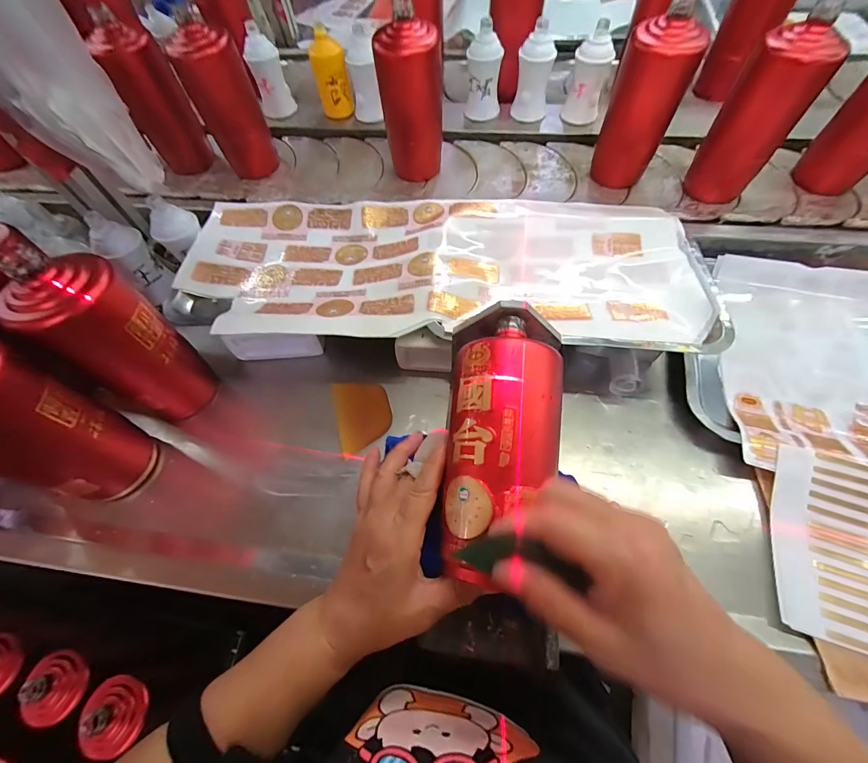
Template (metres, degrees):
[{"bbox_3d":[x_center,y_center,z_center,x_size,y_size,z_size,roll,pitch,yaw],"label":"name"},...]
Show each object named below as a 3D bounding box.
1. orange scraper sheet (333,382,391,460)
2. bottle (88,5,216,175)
[{"bbox_3d":[-0.077,0.035,0.402,0.057,0.009,0.087,-13,59,-9],"label":"orange scraper sheet"},{"bbox_3d":[-0.406,-0.413,0.547,0.062,0.177,0.065,-10,62,-3],"label":"bottle"}]

